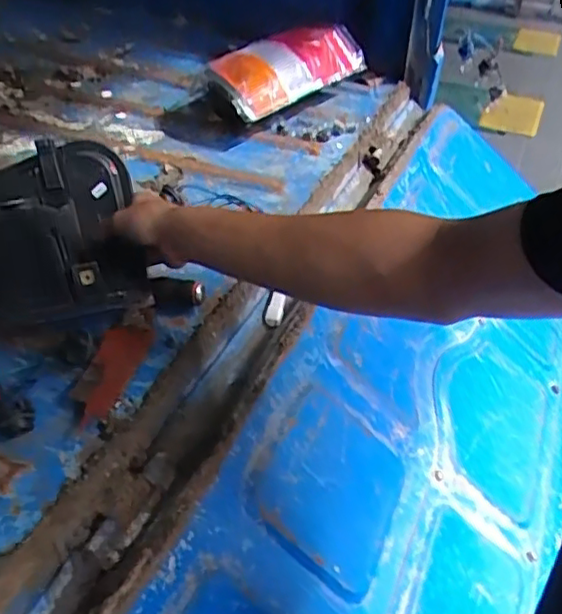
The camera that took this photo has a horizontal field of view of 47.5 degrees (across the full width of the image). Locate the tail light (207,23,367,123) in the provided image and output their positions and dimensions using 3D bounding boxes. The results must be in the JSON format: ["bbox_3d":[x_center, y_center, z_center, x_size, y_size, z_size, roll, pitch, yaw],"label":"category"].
[{"bbox_3d":[0.006,-0.385,1.012,0.114,0.069,0.308,30,48,28],"label":"tail light"}]

